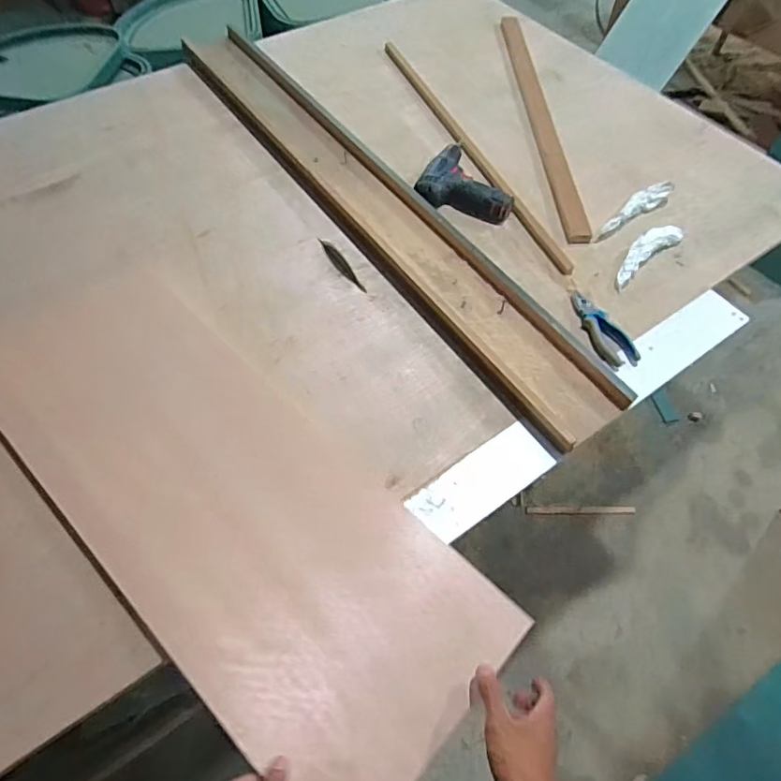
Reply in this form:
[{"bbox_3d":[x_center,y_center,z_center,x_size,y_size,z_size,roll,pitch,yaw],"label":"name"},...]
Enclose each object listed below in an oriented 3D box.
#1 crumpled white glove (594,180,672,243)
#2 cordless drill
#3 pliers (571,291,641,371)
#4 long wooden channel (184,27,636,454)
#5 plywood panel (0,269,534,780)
[{"bbox_3d":[0.468,-0.352,1.024,0.203,0.033,0.039,-32,66,-18],"label":"crumpled white glove"},{"bbox_3d":[0.157,-0.400,1.031,0.181,0.049,0.137,28,63,13],"label":"cordless drill"},{"bbox_3d":[0.344,-0.104,0.877,0.050,0.027,0.158,-25,64,-15],"label":"pliers"},{"bbox_3d":[-0.049,-0.384,1.017,0.156,0.046,1.220,-31,66,-18],"label":"long wooden channel"},{"bbox_3d":[-0.230,0.134,0.713,0.800,0.017,0.318,40,65,21],"label":"plywood panel"}]

